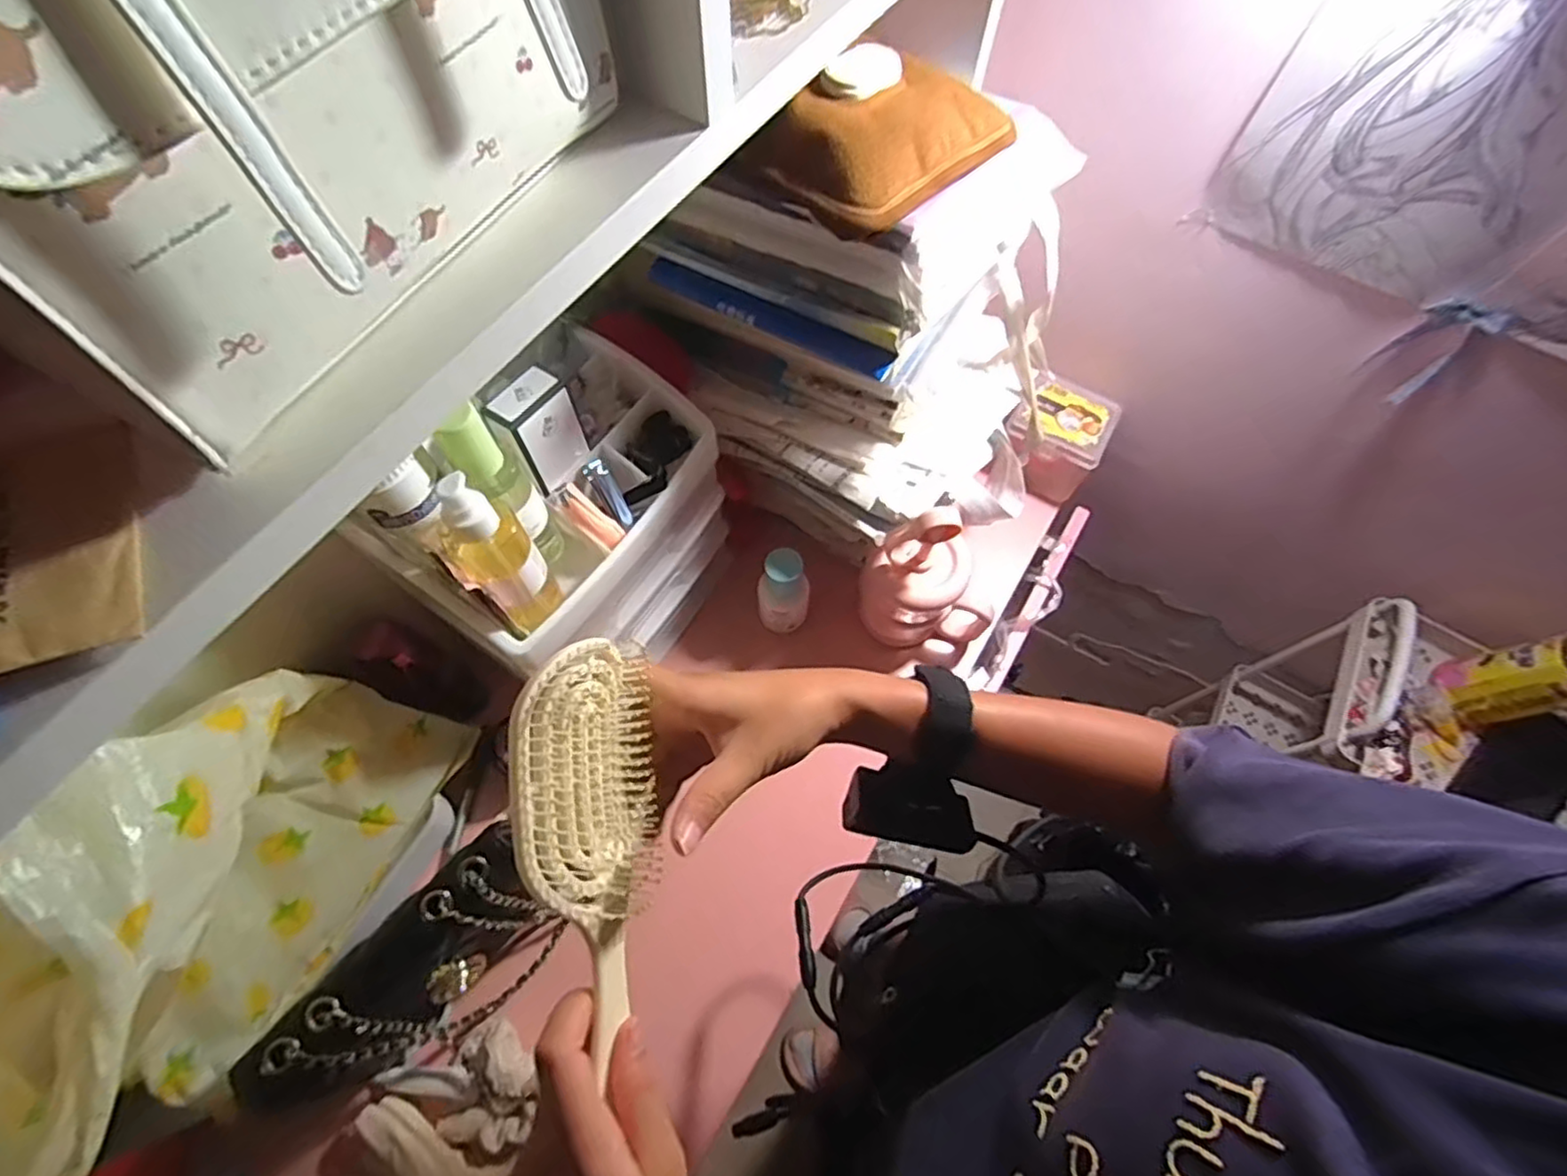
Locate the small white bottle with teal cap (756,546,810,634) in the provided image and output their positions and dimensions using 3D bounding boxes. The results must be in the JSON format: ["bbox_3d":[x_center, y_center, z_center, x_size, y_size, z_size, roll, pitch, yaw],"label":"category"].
[{"bbox_3d":[0.001,0.010,0.678,0.051,0.127,0.045,7,65,1],"label":"small white bottle with teal cap"}]

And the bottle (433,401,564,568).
[{"bbox_3d":[-0.179,-0.060,0.448,0.031,0.148,0.035,38,70,15],"label":"bottle"}]

